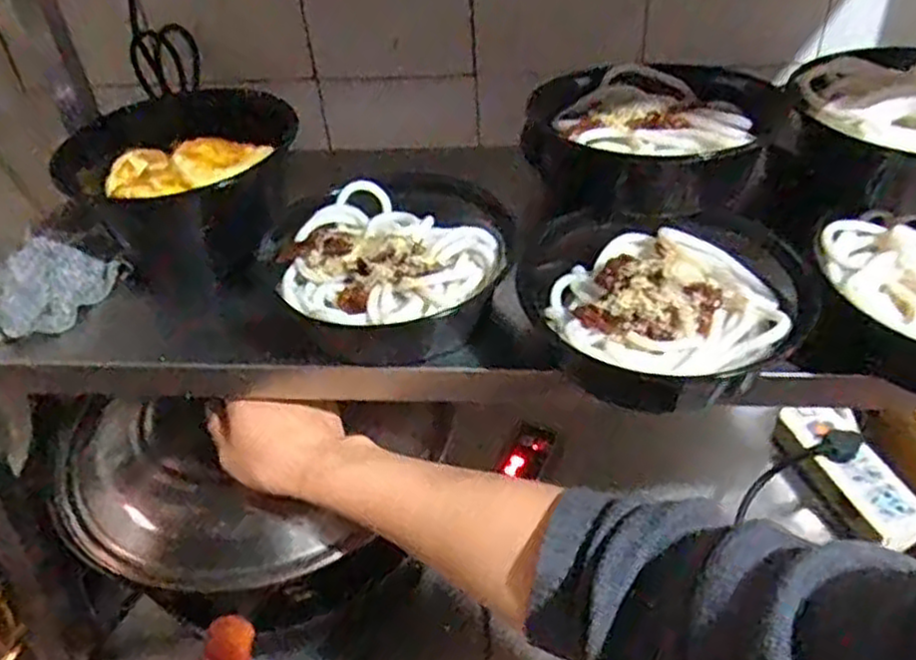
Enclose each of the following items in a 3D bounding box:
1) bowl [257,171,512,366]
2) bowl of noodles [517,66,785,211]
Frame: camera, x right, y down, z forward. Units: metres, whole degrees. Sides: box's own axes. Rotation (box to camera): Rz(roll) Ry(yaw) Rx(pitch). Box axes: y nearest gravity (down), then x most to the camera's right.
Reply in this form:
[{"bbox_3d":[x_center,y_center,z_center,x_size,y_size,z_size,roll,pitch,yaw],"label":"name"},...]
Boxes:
[{"bbox_3d":[-0.046,-0.043,0.513,0.165,0.058,0.152,-22,43,-19],"label":"bowl"},{"bbox_3d":[0.140,-0.138,0.521,0.162,0.054,0.144,25,49,30],"label":"bowl of noodles"}]

